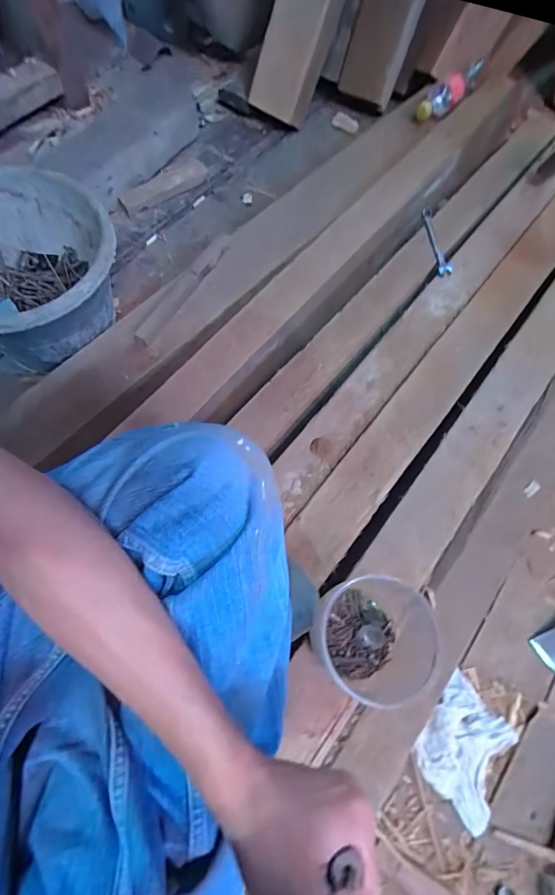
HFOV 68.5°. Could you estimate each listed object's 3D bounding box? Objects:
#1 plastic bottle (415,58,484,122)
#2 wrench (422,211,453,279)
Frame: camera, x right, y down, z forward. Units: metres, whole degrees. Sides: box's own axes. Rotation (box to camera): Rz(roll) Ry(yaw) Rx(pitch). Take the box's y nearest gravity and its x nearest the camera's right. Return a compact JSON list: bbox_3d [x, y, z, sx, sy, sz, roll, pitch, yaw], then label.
[{"bbox_3d":[0.357,-0.736,0.855,0.163,0.055,0.049,-36,73,1],"label":"plastic bottle"},{"bbox_3d":[0.260,-0.337,0.666,0.024,0.014,0.135,-7,70,-4],"label":"wrench"}]

